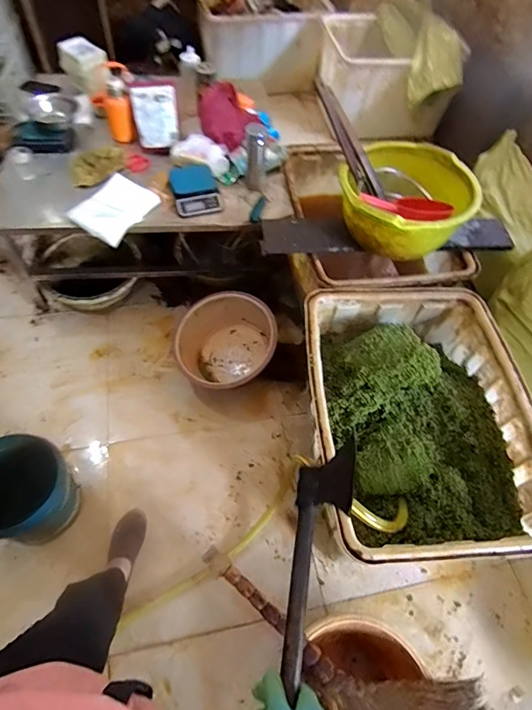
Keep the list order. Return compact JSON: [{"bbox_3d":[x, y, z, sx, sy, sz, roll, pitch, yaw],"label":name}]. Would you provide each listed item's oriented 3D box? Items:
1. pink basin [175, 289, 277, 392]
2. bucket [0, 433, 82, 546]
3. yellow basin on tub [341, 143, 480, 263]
[{"bbox_3d":[-0.139,-0.036,1.554,0.327,0.218,0.358,2,57,-4],"label":"pink basin"},{"bbox_3d":[-0.662,0.395,1.190,0.231,0.275,0.242,2,57,-4],"label":"bucket"},{"bbox_3d":[0.410,-0.473,1.293,0.368,0.169,0.386,2,57,-4],"label":"yellow basin on tub"}]

